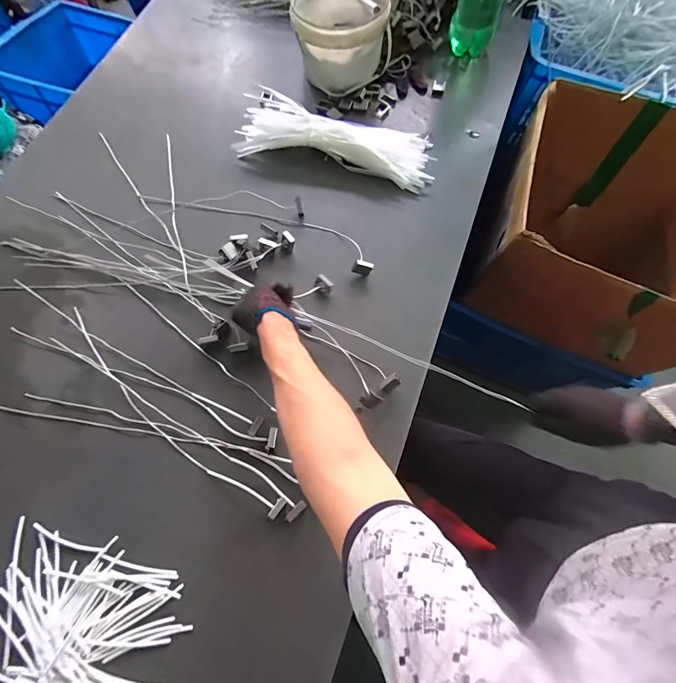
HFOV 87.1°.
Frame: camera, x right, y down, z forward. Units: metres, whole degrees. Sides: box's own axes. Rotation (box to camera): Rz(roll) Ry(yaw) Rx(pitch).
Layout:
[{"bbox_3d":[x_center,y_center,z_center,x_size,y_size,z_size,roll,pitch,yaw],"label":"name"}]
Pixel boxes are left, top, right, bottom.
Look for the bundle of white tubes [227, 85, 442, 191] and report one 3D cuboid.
[{"bbox_3d":[-0.008,-0.419,0.739,0.418,0.058,0.125,15,70,8],"label":"bundle of white tubes"}]

